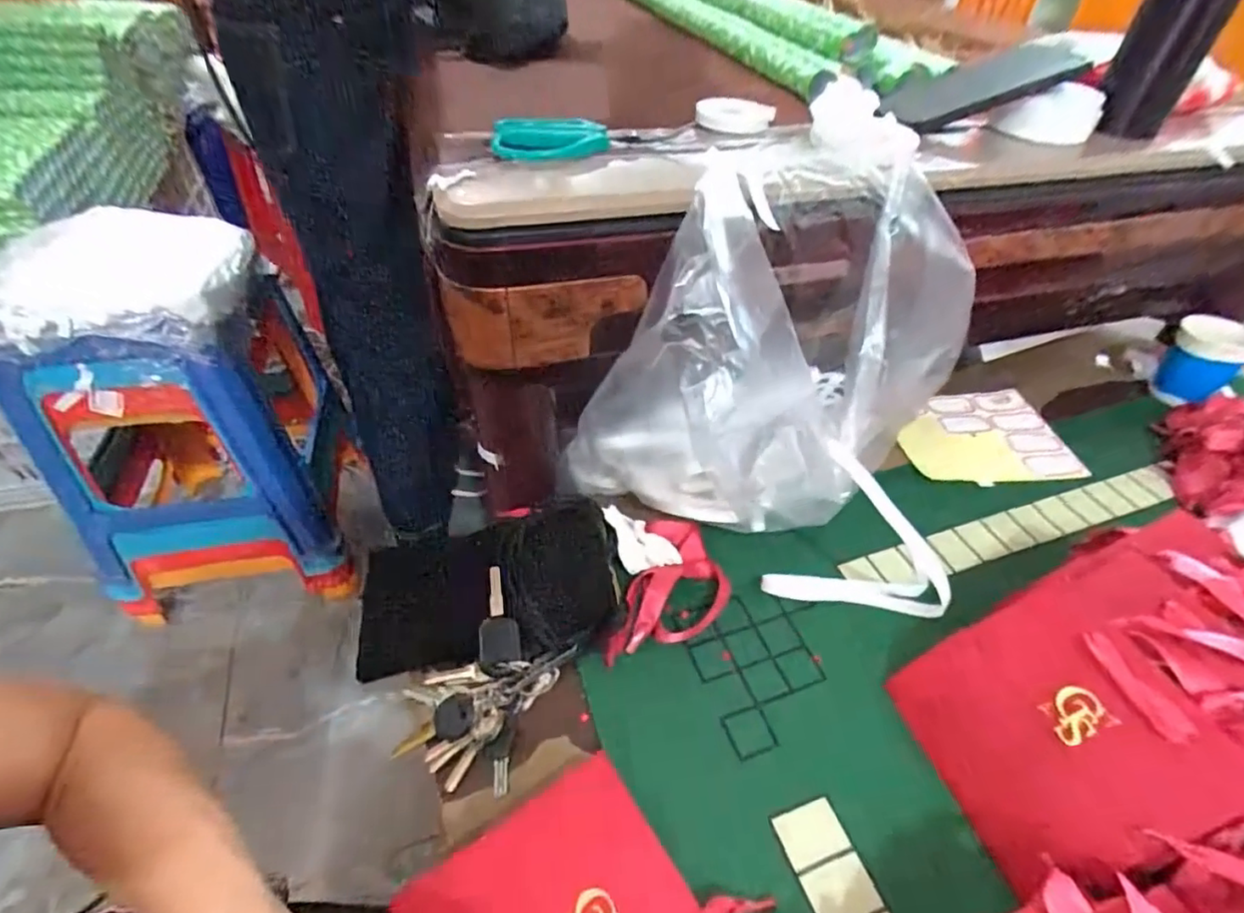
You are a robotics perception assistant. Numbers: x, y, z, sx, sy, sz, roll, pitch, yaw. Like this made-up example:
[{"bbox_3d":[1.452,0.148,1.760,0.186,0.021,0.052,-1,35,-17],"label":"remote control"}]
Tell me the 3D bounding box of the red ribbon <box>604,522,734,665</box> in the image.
[{"bbox_3d":[0.043,0.108,0.475,0.076,0.022,0.129,14,46,11],"label":"red ribbon"}]

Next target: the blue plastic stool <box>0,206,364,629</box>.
[{"bbox_3d":[-0.657,-0.060,0.903,0.349,0.502,0.360,-11,46,-14],"label":"blue plastic stool"}]

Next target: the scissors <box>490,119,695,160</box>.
[{"bbox_3d":[-0.022,-0.246,0.456,0.152,0.019,0.055,-7,45,-10],"label":"scissors"}]

